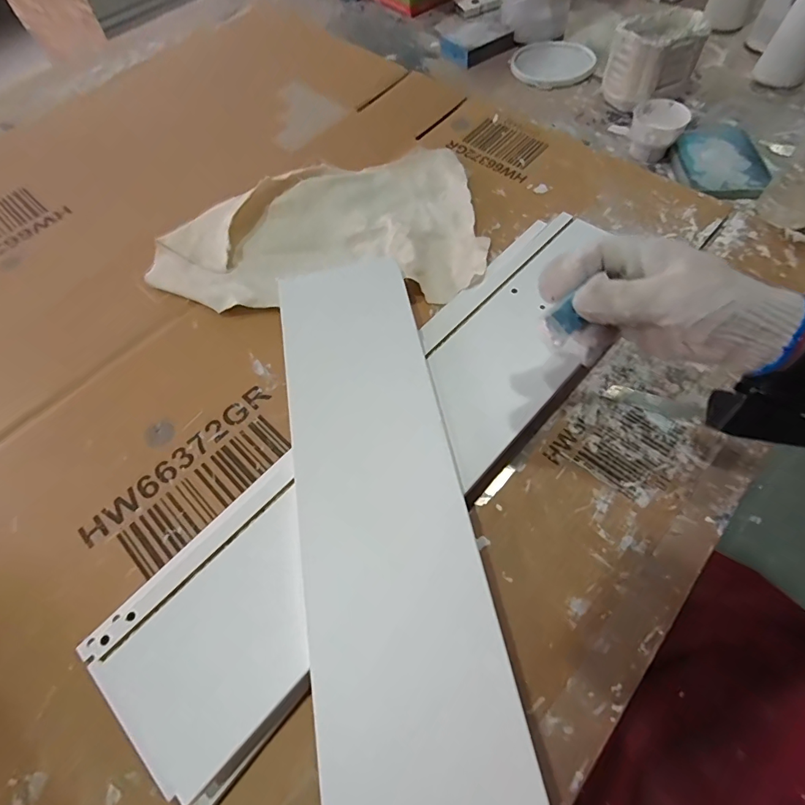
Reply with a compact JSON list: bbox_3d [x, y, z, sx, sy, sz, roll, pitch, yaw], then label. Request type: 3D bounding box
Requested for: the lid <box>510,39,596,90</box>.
[{"bbox_3d":[0.236,-0.535,0.702,0.127,0.021,0.121,-2,60,3],"label":"lid"}]

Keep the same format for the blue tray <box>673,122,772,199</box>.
[{"bbox_3d":[0.395,-0.307,0.559,0.102,0.012,0.148,-2,59,1],"label":"blue tray"}]

